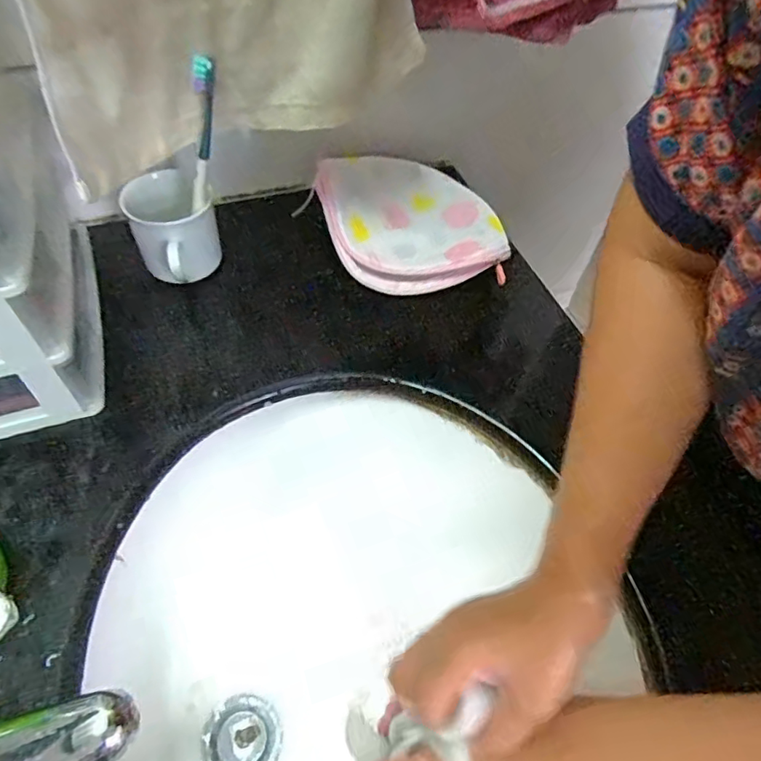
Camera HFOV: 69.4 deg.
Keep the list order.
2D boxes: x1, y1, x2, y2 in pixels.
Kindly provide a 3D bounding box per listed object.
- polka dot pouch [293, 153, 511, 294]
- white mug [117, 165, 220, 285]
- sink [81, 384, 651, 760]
[{"bbox_3d":[0.032,-0.160,0.565,0.181,0.054,0.182,-17,57,-16],"label":"polka dot pouch"},{"bbox_3d":[-0.193,-0.139,0.518,0.073,0.081,0.087,-24,59,-20],"label":"white mug"},{"bbox_3d":[-0.019,0.234,0.410,0.375,0.135,0.457,-9,55,-10],"label":"sink"}]

